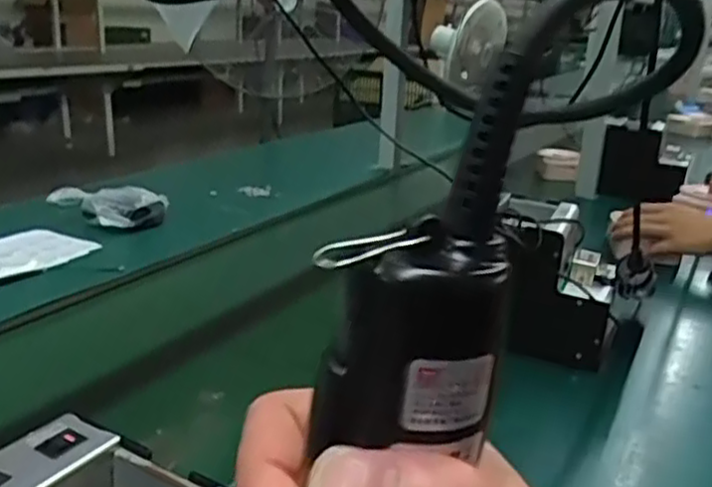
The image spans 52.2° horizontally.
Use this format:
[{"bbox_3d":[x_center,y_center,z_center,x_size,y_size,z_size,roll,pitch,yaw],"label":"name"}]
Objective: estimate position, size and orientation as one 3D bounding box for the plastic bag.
[{"bbox_3d":[-0.405,-0.064,1.205,0.159,0.053,0.112,11,20,23],"label":"plastic bag"}]

